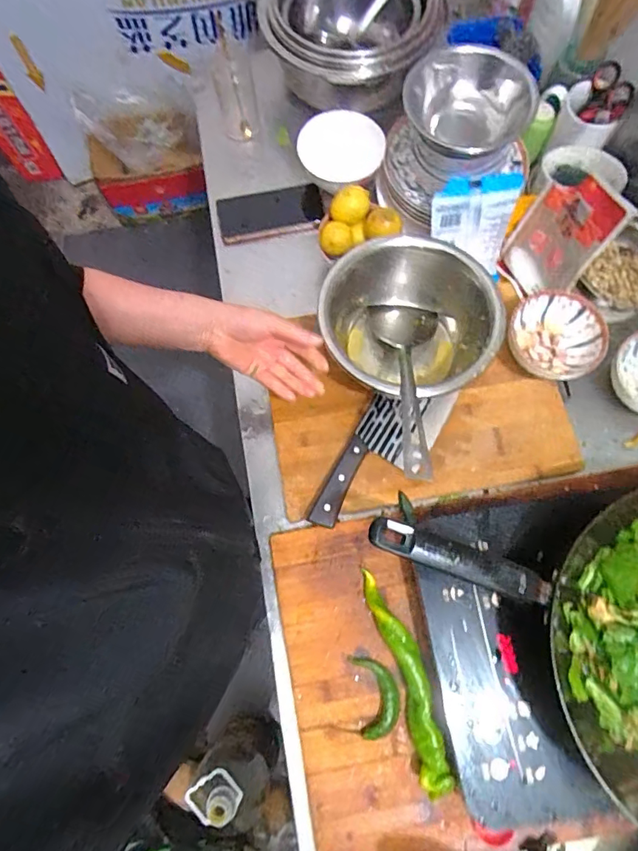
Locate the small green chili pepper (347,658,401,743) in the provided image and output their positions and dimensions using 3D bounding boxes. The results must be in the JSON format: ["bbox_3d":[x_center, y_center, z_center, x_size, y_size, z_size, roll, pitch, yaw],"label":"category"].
[{"bbox_3d":[0.065,0.300,0.536,0.049,0.020,0.081,-8,74,-1],"label":"small green chili pepper"}]

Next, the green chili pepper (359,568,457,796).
[{"bbox_3d":[0.097,0.275,0.535,0.037,0.036,0.223,-15,74,-4],"label":"green chili pepper"}]

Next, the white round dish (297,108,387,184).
[{"bbox_3d":[0.033,-0.407,0.706,0.113,0.029,0.104,0,74,1],"label":"white round dish"}]

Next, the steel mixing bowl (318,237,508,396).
[{"bbox_3d":[0.116,-0.126,0.607,0.193,0.099,0.208,0,74,1],"label":"steel mixing bowl"}]

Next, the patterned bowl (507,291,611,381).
[{"bbox_3d":[0.306,-0.109,0.625,0.114,0.047,0.113,0,74,1],"label":"patterned bowl"}]

